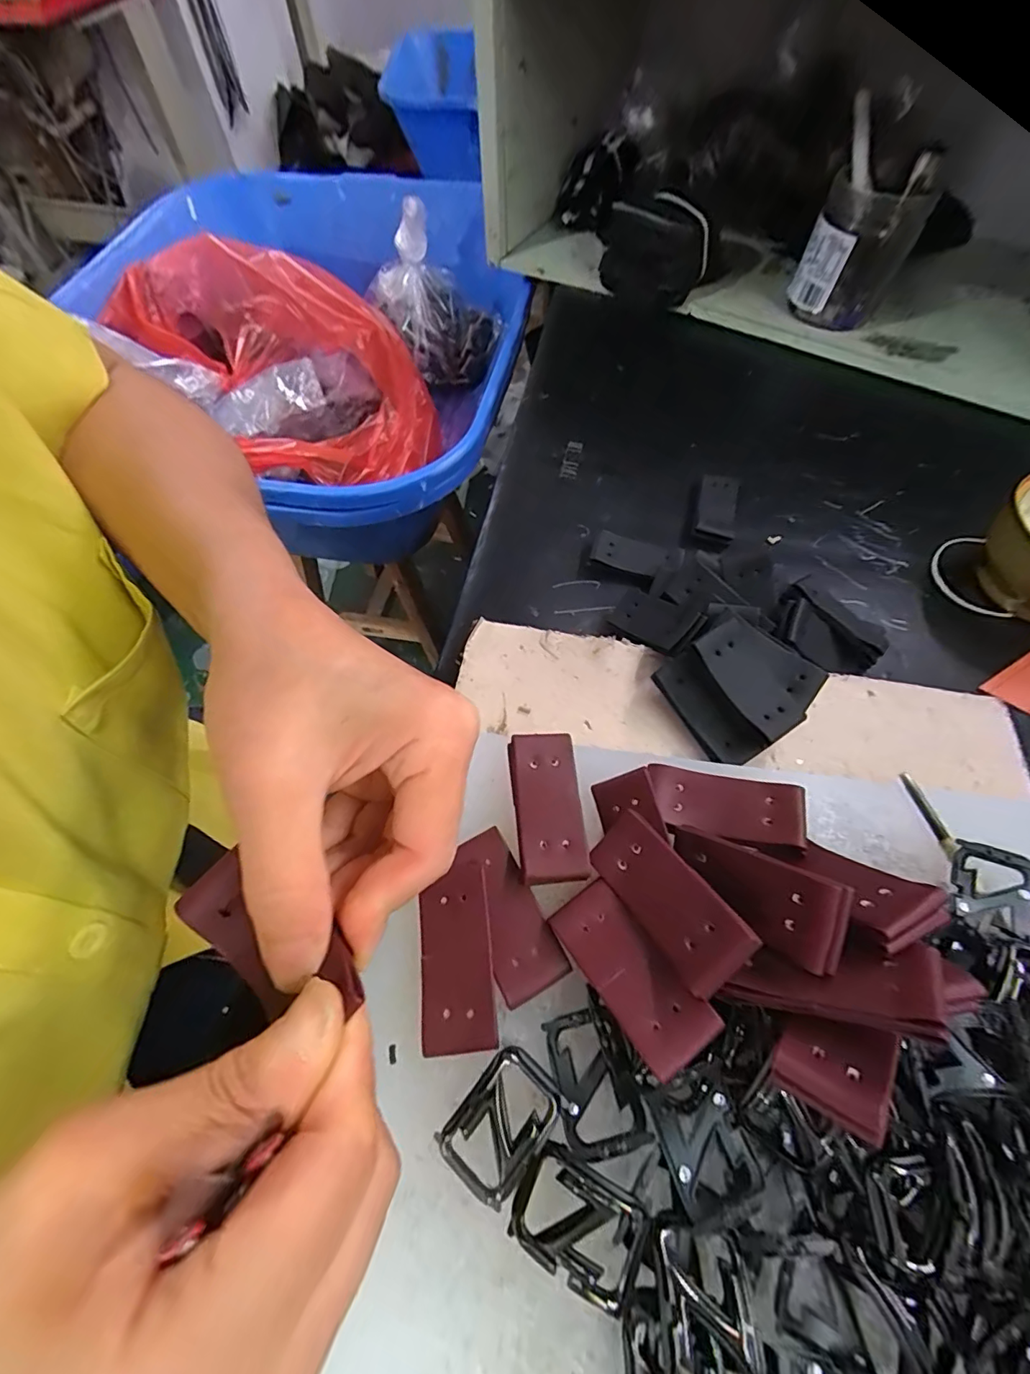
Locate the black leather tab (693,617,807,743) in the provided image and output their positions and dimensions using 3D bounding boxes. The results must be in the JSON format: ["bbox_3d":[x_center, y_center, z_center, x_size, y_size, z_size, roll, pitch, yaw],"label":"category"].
[{"bbox_3d":[0.116,-0.004,0.252,0.033,0.007,0.059,-29,79,-15],"label":"black leather tab"}]

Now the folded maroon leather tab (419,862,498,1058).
[{"bbox_3d":[-0.023,0.101,0.192,0.027,0.004,0.062,-8,66,4],"label":"folded maroon leather tab"}]

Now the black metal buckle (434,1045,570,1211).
[{"bbox_3d":[-0.005,0.144,0.169,0.027,0.011,0.039,38,68,19],"label":"black metal buckle"}]

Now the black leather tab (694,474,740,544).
[{"bbox_3d":[0.145,-0.130,0.367,0.027,0.007,0.063,14,63,9],"label":"black leather tab"}]

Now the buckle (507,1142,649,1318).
[{"bbox_3d":[0.020,0.165,0.157,0.038,0.011,0.027,24,65,14],"label":"buckle"}]

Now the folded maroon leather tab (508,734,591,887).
[{"bbox_3d":[0.013,0.050,0.218,0.027,0.005,0.063,-1,58,-5],"label":"folded maroon leather tab"}]

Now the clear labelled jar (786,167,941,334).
[{"bbox_3d":[0.293,-0.373,0.446,0.081,0.089,0.064,28,64,15],"label":"clear labelled jar"}]

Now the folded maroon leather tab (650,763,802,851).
[{"bbox_3d":[0.087,0.049,0.213,0.061,0.005,0.027,11,60,20],"label":"folded maroon leather tab"}]

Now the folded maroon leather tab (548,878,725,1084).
[{"bbox_3d":[0.040,0.100,0.180,0.026,0.006,0.060,-31,47,-16],"label":"folded maroon leather tab"}]

